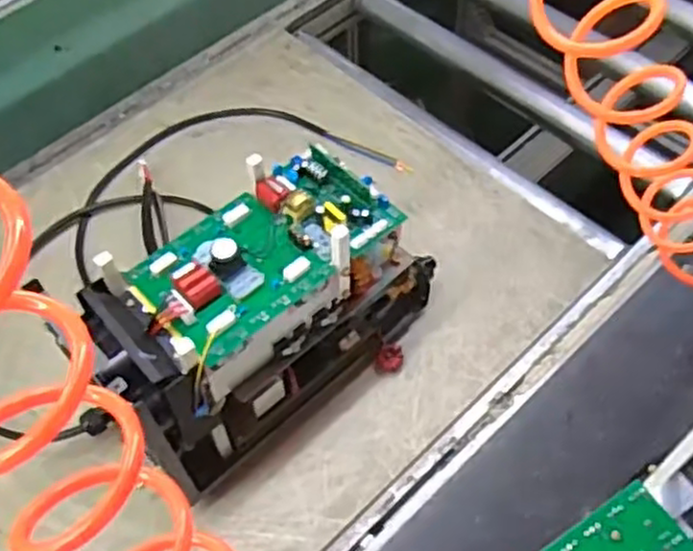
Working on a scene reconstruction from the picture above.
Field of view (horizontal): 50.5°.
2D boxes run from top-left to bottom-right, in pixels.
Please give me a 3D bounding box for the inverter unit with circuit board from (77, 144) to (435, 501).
[{"bbox_3d":[-0.066,0.034,0.708,0.329,0.219,0.146,-34,61,-18],"label":"inverter unit with circuit board"}]

